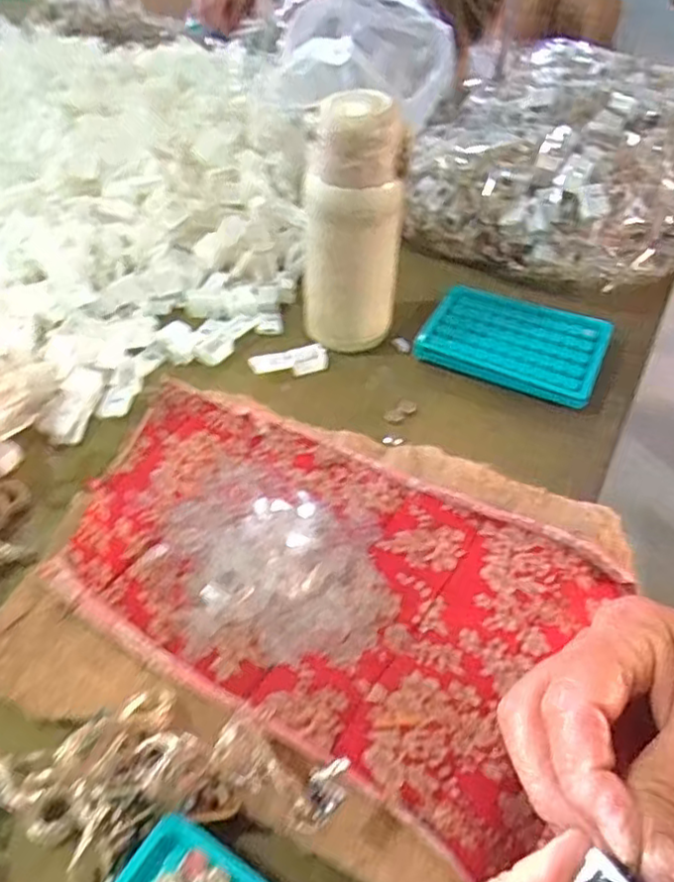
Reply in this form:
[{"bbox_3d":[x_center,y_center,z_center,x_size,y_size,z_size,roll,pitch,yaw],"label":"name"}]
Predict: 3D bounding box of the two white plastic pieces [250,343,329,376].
[{"bbox_3d":[-0.036,-0.059,0.499,0.059,0.006,0.021,-9,69,-11],"label":"two white plastic pieces"}]

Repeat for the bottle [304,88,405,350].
[{"bbox_3d":[0.010,-0.155,0.479,0.067,0.171,0.075,4,48,2],"label":"bottle"}]

